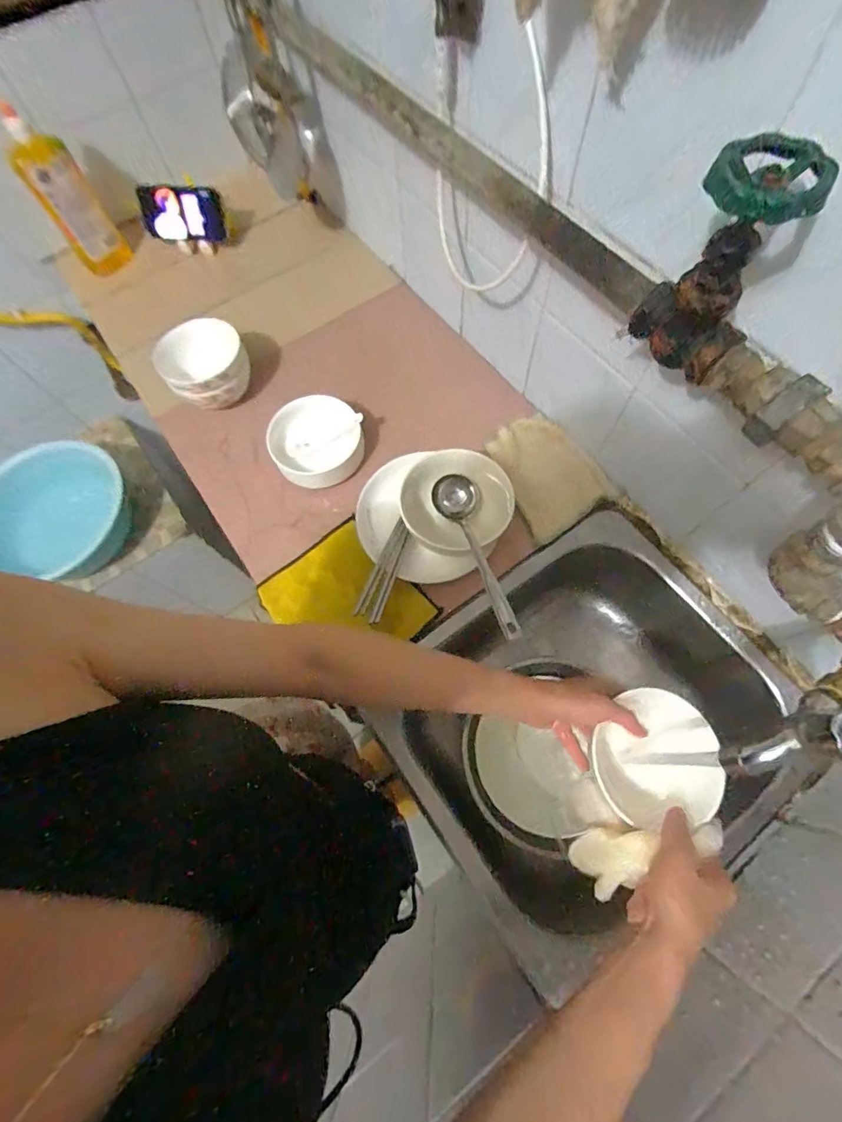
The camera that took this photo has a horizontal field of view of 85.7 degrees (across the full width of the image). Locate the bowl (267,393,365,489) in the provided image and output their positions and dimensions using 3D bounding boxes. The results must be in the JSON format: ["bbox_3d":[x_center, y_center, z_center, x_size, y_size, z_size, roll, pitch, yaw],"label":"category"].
[{"bbox_3d":[-0.141,-0.160,0.623,0.120,0.052,0.118,-1,69,2],"label":"bowl"}]

